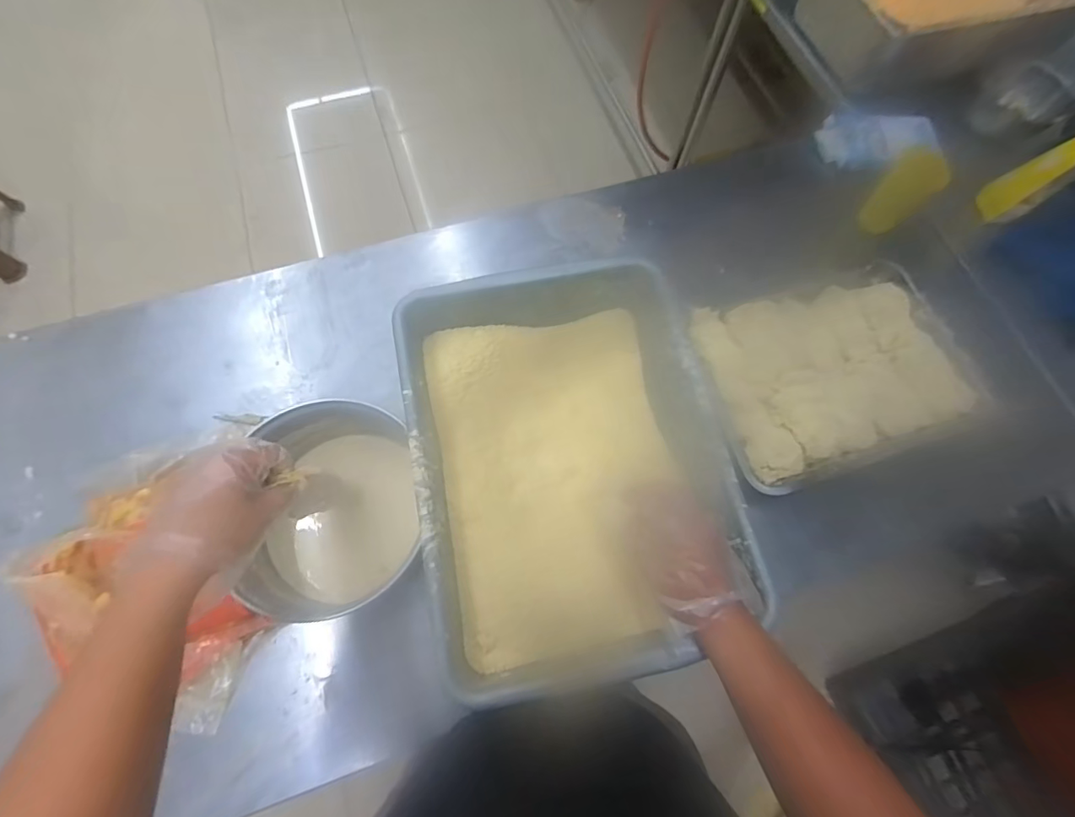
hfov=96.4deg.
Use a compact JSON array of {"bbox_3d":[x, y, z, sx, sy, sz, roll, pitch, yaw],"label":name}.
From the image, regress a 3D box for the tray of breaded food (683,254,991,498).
[{"bbox_3d":[0.424,-0.055,0.688,0.377,0.056,0.273,-13,71,-7],"label":"tray of breaded food"}]

